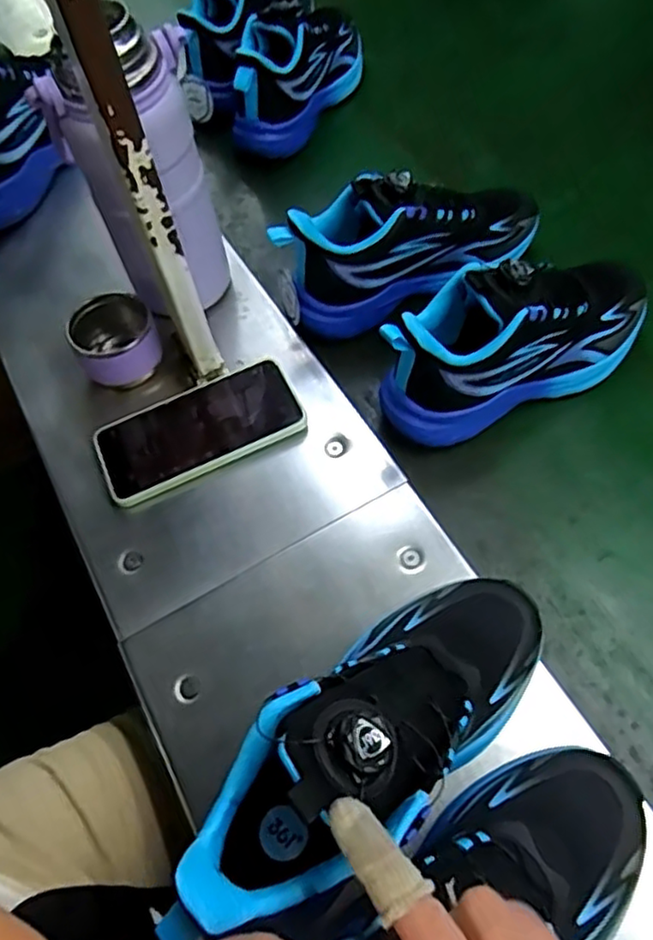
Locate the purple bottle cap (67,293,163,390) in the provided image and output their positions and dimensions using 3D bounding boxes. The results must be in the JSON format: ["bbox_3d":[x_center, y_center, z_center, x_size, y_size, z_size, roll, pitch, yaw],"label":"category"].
[{"bbox_3d":[-0.177,-0.107,0.559,0.066,0.055,0.069,-4,57,7],"label":"purple bottle cap"}]

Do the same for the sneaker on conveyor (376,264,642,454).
[{"bbox_3d":[0.154,-0.106,0.514,0.237,0.110,0.079,-22,62,-10],"label":"sneaker on conveyor"}]

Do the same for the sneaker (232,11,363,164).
[{"bbox_3d":[-0.024,-0.471,0.749,0.099,0.095,0.262,16,62,11],"label":"sneaker"}]

